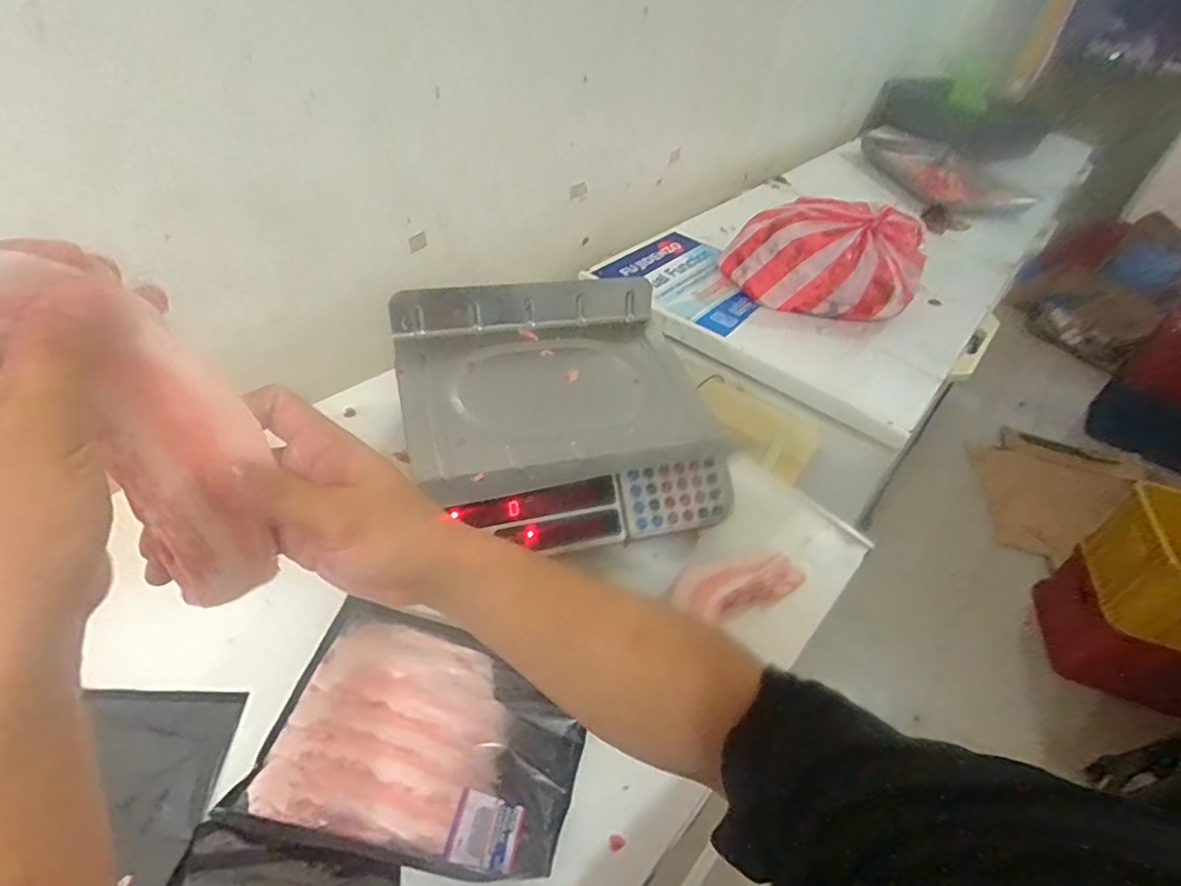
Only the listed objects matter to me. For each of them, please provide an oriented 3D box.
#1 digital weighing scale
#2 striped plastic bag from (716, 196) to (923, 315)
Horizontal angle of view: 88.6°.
[{"bbox_3d":[-0.042,-0.046,0.736,0.343,0.150,0.339,-10,44,-18],"label":"digital weighing scale"},{"bbox_3d":[0.437,-0.344,1.140,0.363,0.165,0.203,20,43,14],"label":"striped plastic bag"}]

